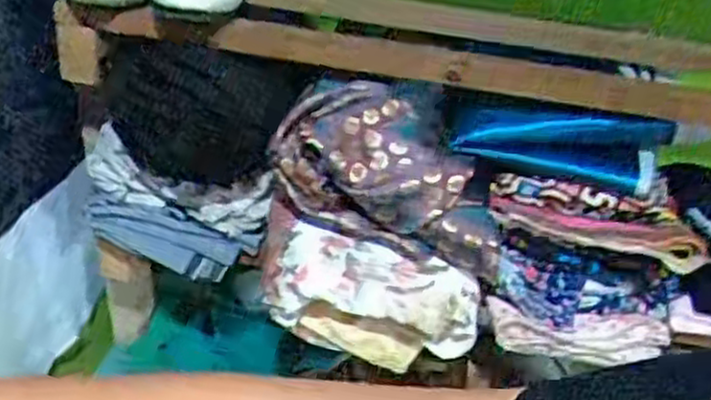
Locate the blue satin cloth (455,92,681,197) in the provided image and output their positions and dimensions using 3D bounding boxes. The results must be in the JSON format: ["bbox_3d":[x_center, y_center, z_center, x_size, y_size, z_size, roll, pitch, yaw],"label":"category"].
[{"bbox_3d":[0.188,-0.055,0.697,0.193,0.065,0.035,7,31,4],"label":"blue satin cloth"}]

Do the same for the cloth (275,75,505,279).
[{"bbox_3d":[0.036,-0.024,0.702,0.211,0.132,0.074,11,32,10],"label":"cloth"}]

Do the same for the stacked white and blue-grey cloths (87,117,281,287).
[{"bbox_3d":[-0.196,0.013,0.828,0.205,0.106,0.070,13,32,12],"label":"stacked white and blue-grey cloths"}]

